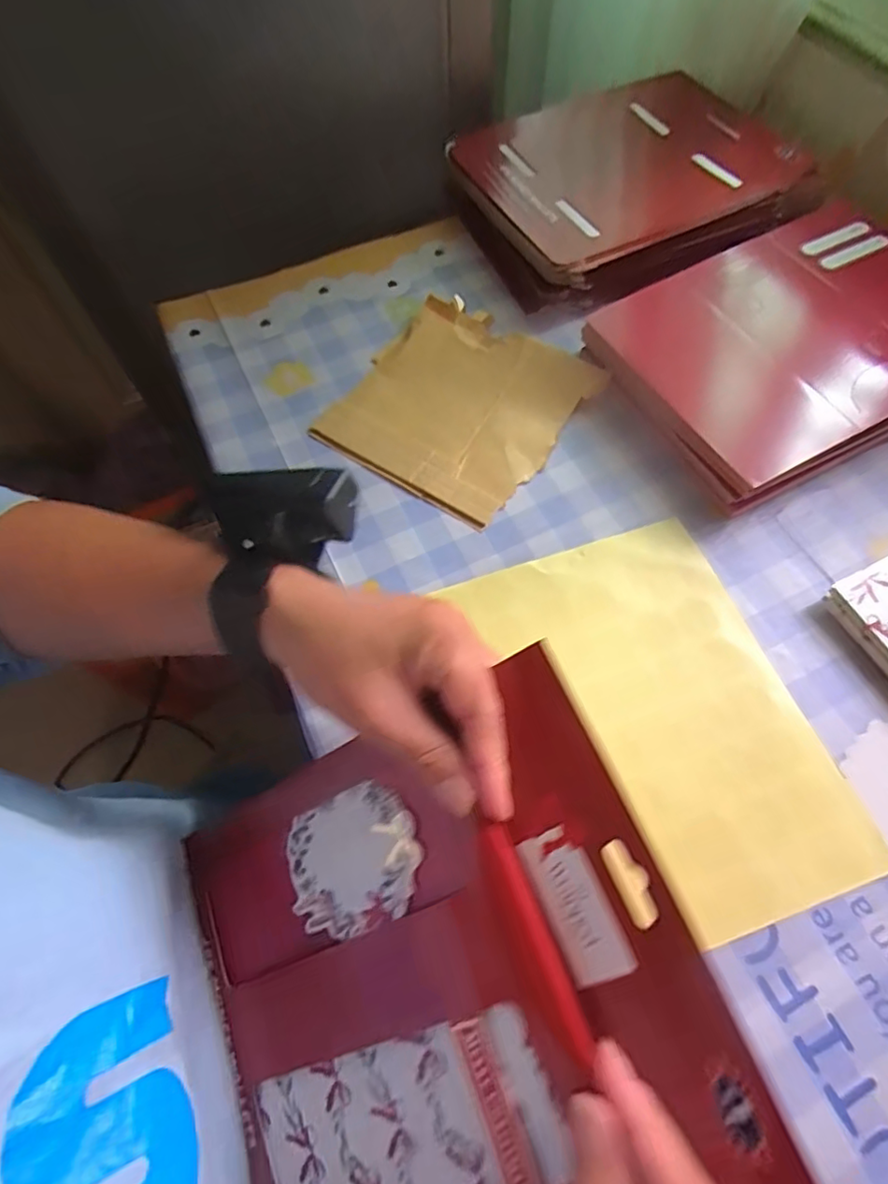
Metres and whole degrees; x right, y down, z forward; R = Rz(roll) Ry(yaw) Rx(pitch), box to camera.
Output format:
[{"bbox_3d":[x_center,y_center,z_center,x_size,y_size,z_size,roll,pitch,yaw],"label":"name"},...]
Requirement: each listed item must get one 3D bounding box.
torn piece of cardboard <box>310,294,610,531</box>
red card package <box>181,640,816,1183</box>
[{"bbox_3d":[0.011,-0.139,0.421,0.152,0.014,0.161,31,69,15],"label":"torn piece of cardboard"},{"bbox_3d":[-0.013,0.160,0.244,0.224,0.014,0.190,-31,69,16],"label":"red card package"}]

